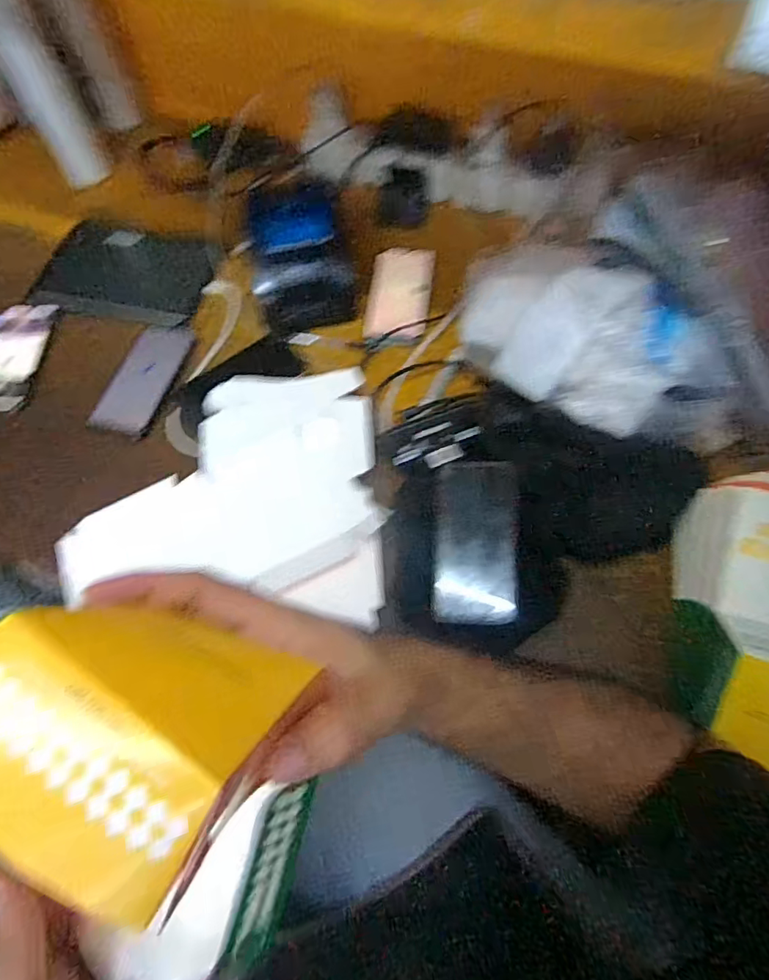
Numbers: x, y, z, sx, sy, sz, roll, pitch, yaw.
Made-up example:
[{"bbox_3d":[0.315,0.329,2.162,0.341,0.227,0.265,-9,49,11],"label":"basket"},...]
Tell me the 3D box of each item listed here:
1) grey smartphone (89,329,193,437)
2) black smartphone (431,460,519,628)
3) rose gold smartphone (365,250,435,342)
[{"bbox_3d":[-0.307,-0.146,0.686,0.074,0.008,0.168,13,65,8],"label":"grey smartphone"},{"bbox_3d":[0.092,0.050,0.549,0.082,0.009,0.169,-2,66,16],"label":"black smartphone"},{"bbox_3d":[0.022,-0.270,0.734,0.082,0.007,0.168,6,64,5],"label":"rose gold smartphone"}]

